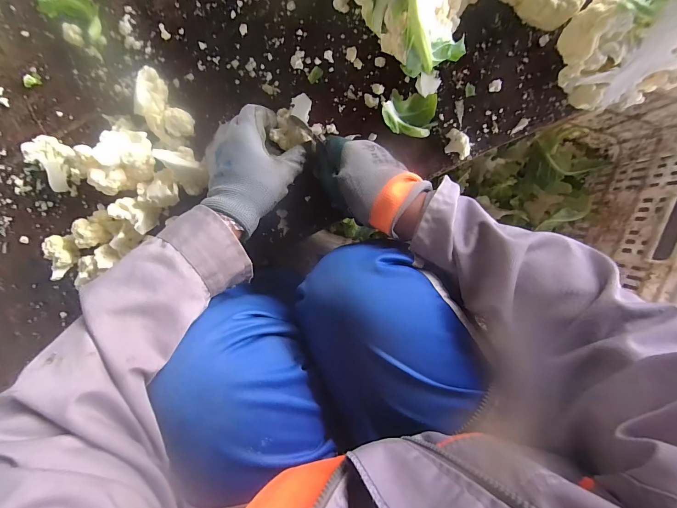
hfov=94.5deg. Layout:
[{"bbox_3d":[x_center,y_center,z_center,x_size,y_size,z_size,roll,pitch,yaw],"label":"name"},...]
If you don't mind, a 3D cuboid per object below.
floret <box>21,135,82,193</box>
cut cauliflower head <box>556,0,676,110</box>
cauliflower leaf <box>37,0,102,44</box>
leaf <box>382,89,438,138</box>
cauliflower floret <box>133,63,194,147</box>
[{"bbox_3d":[-0.354,-0.113,0.391,0.043,0.037,0.059,-15,95,5],"label":"floret"},{"bbox_3d":[0.291,-0.199,0.306,0.134,0.110,0.081,-7,96,4],"label":"cut cauliflower head"},{"bbox_3d":[-0.320,-0.293,0.371,0.079,0.020,0.042,32,97,-1],"label":"cauliflower leaf"},{"bbox_3d":[0.083,-0.165,0.370,0.062,0.016,0.049,14,97,2],"label":"leaf"},{"bbox_3d":[-0.213,-0.173,0.374,0.044,0.037,0.081,-36,93,7],"label":"cauliflower floret"}]

